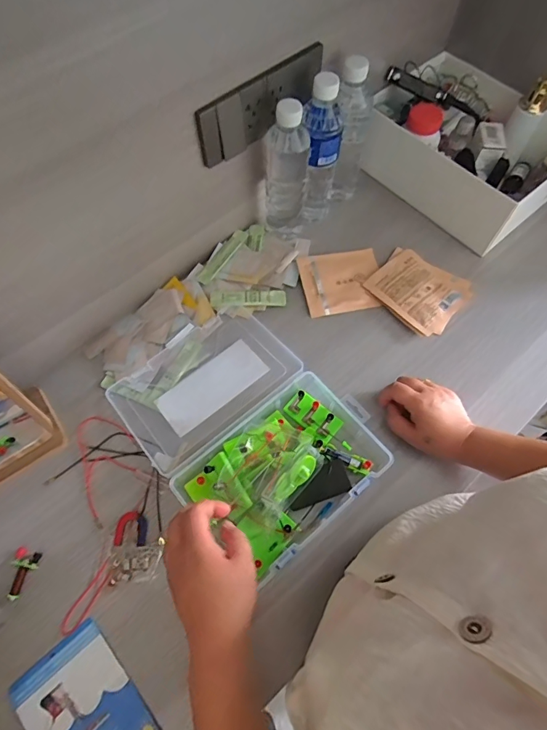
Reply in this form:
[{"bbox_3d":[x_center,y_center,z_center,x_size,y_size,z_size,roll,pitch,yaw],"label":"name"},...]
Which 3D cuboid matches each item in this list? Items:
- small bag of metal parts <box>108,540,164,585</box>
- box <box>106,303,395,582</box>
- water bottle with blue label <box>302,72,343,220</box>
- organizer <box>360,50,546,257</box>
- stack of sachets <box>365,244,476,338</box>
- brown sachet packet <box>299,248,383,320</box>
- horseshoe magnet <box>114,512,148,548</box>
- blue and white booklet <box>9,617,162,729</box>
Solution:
[{"bbox_3d":[-0.161,0.231,0.507,0.062,0.016,0.040,-7,68,-5],"label":"small bag of metal parts"},{"bbox_3d":[-0.038,0.073,0.557,0.224,0.055,0.317,-42,75,-17],"label":"box"},{"bbox_3d":[0.068,-0.301,0.630,0.060,0.216,0.051,5,67,0],"label":"water bottle with blue label"},{"bbox_3d":[0.311,-0.355,0.703,0.205,0.121,0.289,-39,74,-16],"label":"organizer"},{"bbox_3d":[0.219,-0.114,0.658,0.130,0.017,0.114,43,72,15],"label":"stack of sachets"},{"bbox_3d":[0.108,-0.132,0.667,0.121,0.010,0.102,-10,68,-6],"label":"brown sachet packet"},{"bbox_3d":[-0.173,0.199,0.527,0.039,0.009,0.039,0,67,-2],"label":"horseshoe magnet"},{"bbox_3d":[-0.199,0.362,0.451,0.104,0.009,0.138,-39,74,-16],"label":"blue and white booklet"}]

